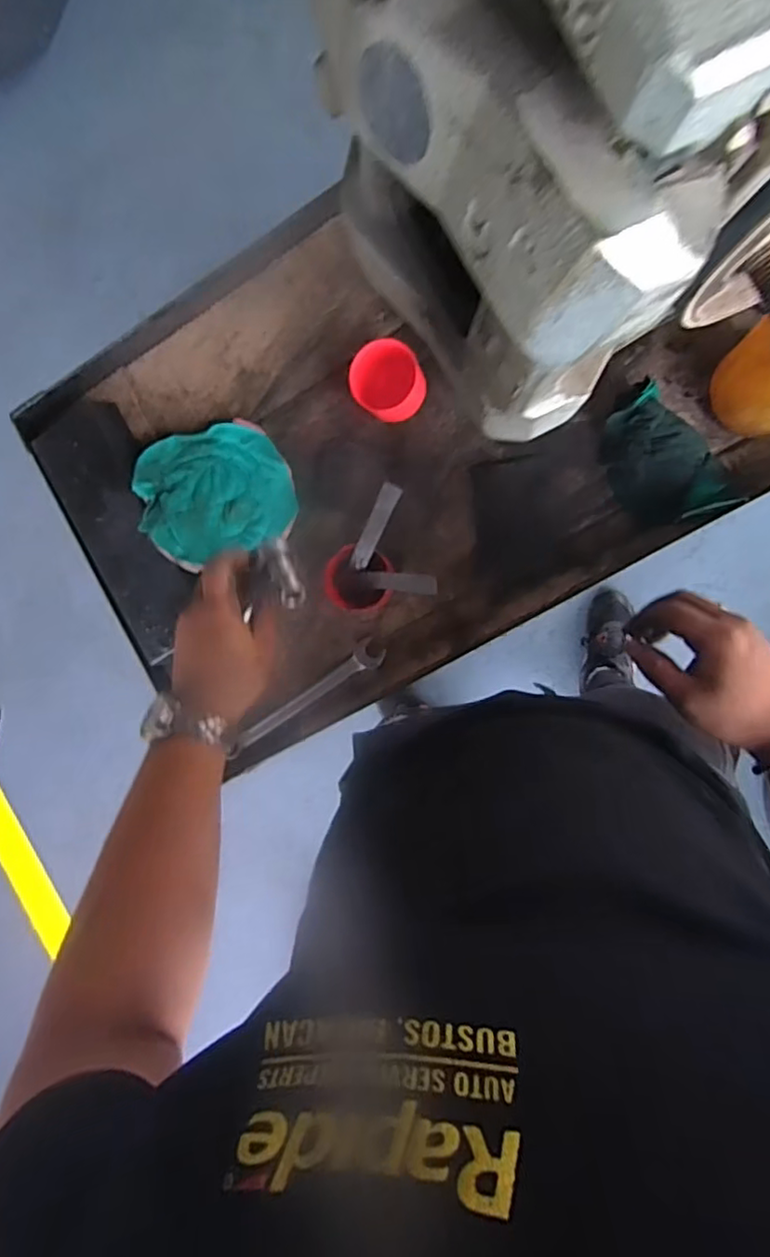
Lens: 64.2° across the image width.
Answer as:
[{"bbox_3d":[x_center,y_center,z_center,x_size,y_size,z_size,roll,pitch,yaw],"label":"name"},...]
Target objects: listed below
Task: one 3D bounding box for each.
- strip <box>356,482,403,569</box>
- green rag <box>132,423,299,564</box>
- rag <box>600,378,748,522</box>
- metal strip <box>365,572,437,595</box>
[{"bbox_3d":[-0.009,-0.095,0.586,0.019,0.007,0.092,29,120,6],"label":"strip"},{"bbox_3d":[-0.176,-0.147,0.636,0.142,0.063,0.136,-20,90,9],"label":"green rag"},{"bbox_3d":[0.252,-0.149,0.565,0.084,0.040,0.132,-37,87,9],"label":"rag"},{"bbox_3d":[0.014,-0.043,0.568,0.094,0.011,0.017,12,96,52],"label":"metal strip"}]

